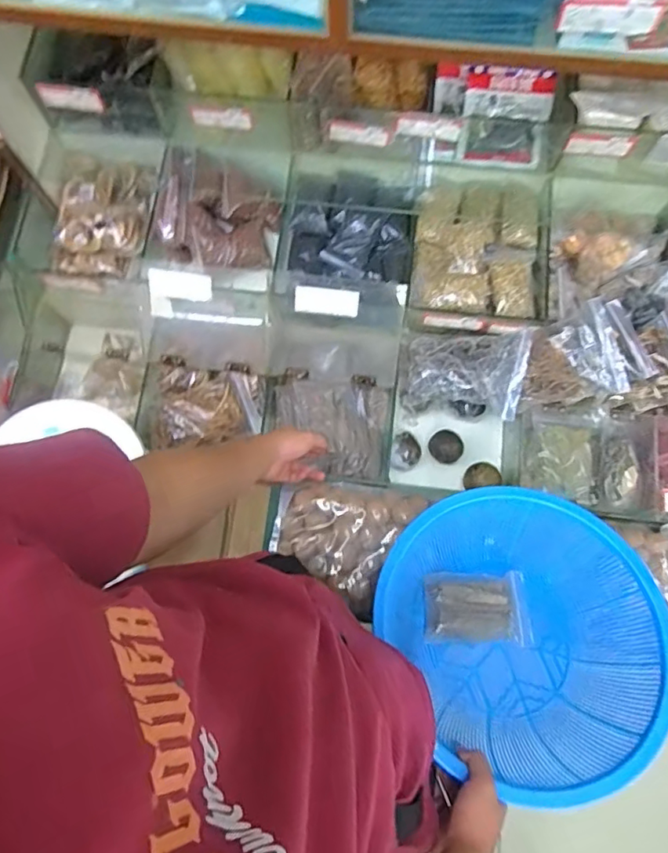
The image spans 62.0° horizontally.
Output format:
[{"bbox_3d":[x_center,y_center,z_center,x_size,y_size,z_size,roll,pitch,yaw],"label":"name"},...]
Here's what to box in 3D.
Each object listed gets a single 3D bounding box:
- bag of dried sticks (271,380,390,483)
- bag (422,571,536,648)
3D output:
[{"bbox_3d":[-0.009,0.005,0.901,0.187,0.054,0.152,4,76,2],"label":"bag of dried sticks"},{"bbox_3d":[0.193,0.247,0.758,0.140,0.032,0.089,2,76,2],"label":"bag"}]

